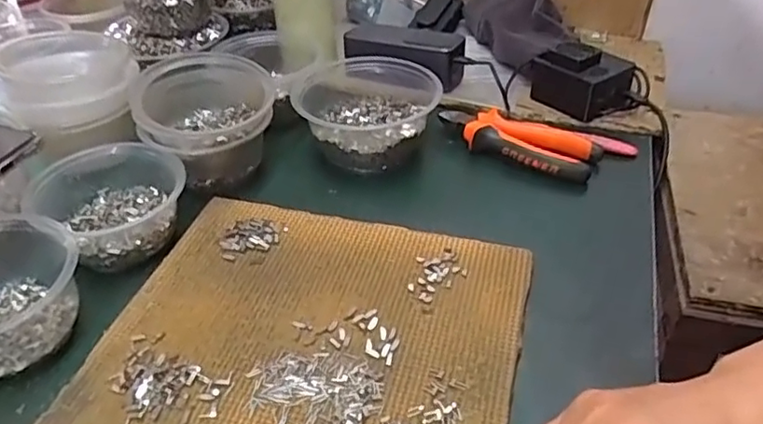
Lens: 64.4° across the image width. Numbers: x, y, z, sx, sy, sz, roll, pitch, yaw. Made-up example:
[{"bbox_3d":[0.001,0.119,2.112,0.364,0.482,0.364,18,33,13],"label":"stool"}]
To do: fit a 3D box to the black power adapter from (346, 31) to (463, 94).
[{"bbox_3d":[0.022,-0.171,0.668,0.136,0.046,0.048,10,41,11],"label":"black power adapter"}]

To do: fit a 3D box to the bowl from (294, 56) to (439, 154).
[{"bbox_3d":[-0.017,-0.104,0.607,0.144,0.075,0.159,2,40,2],"label":"bowl"}]

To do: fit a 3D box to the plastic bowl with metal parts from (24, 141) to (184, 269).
[{"bbox_3d":[-0.219,-0.012,0.481,0.120,0.044,0.102,27,46,28],"label":"plastic bowl with metal parts"}]

